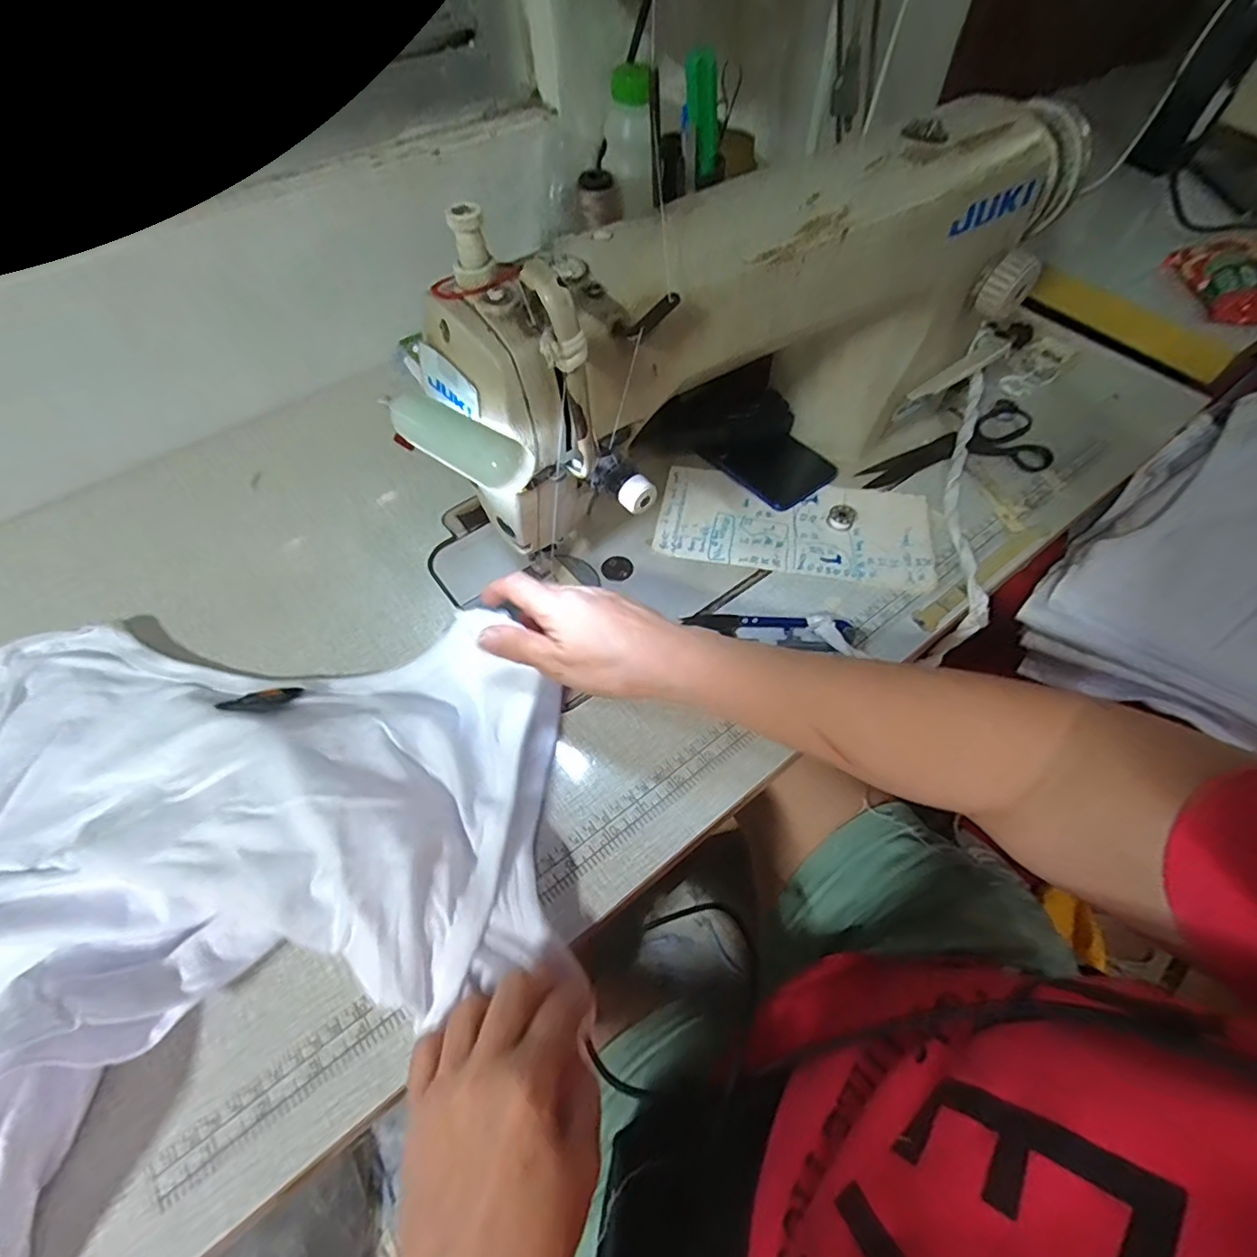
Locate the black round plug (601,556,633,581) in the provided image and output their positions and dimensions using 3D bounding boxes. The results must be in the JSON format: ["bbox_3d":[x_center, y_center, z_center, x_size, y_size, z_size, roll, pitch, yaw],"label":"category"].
[{"bbox_3d":[-0.009,-0.047,0.452,0.024,0.004,0.022,0,58,0],"label":"black round plug"}]

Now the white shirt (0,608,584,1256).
[{"bbox_3d":[-0.235,0.140,0.298,0.411,0.055,0.333,-4,58,-2],"label":"white shirt"}]

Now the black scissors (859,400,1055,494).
[{"bbox_3d":[0.298,-0.150,0.510,0.187,0.014,0.079,-27,62,-16],"label":"black scissors"}]

